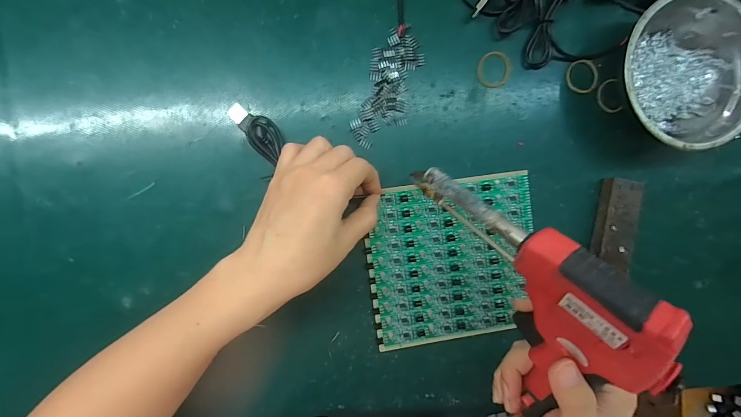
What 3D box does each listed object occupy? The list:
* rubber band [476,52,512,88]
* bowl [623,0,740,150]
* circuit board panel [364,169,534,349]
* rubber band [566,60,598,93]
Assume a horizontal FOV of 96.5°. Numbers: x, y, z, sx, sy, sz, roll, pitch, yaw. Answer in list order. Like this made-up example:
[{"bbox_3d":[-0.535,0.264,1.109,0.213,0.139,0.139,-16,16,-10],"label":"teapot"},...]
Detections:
[{"bbox_3d":[0.110,-0.123,0.292,0.031,0.004,0.030,1,94,-5],"label":"rubber band"},{"bbox_3d":[0.267,-0.115,0.289,0.123,0.039,0.124,0,94,-5],"label":"bowl"},{"bbox_3d":[0.074,0.046,0.296,0.150,0.007,0.140,-8,95,-5],"label":"circuit board panel"},{"bbox_3d":[0.193,-0.120,0.301,0.030,0.004,0.029,-9,89,-5],"label":"rubber band"}]

